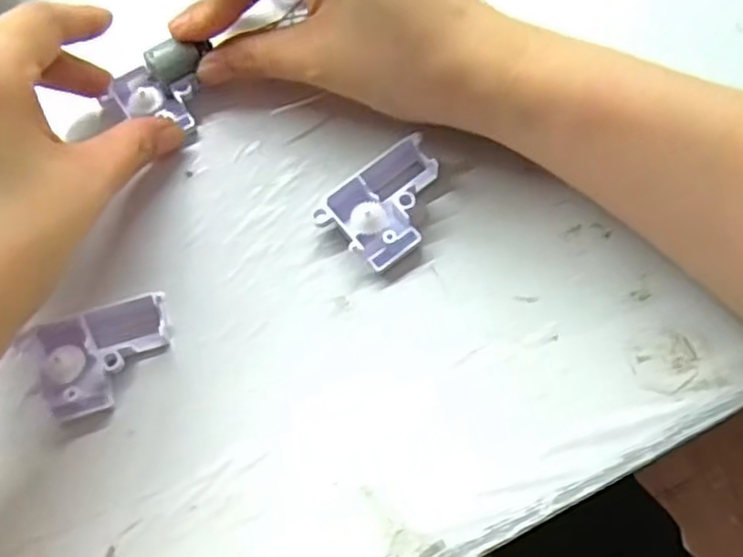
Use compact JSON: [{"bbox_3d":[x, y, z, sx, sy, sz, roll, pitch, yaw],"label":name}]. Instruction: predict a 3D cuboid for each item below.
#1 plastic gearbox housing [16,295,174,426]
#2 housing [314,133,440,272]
[{"bbox_3d":[-0.097,0.027,0.254,0.049,0.013,0.036,-19,68,-7],"label":"plastic gearbox housing"},{"bbox_3d":[0.009,-0.028,0.276,0.051,0.014,0.035,-37,71,-13],"label":"housing"}]

